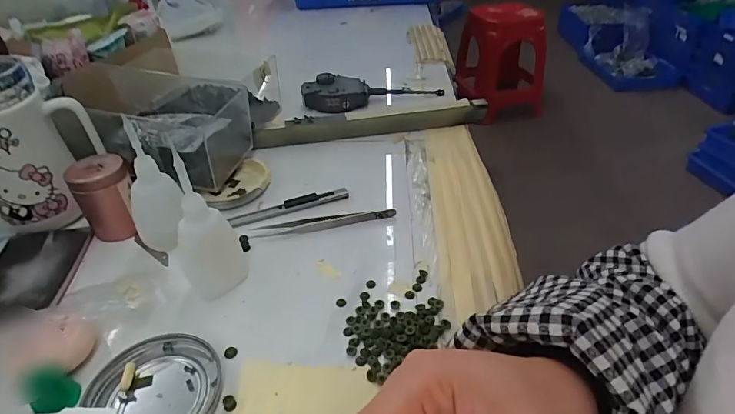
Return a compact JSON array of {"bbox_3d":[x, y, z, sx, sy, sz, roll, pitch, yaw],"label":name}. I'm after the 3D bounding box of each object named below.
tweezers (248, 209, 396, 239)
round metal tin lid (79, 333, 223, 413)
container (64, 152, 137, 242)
[{"bbox_3d":[-0.039,0.013,0.384,0.128,0.010,0.013,-5,38,-5],"label":"tweezers"},{"bbox_3d":[-0.127,0.112,0.265,0.072,0.010,0.073,-1,38,1],"label":"round metal tin lid"},{"bbox_3d":[-0.225,-0.009,0.377,0.046,0.063,0.038,-27,45,-28],"label":"container"}]

